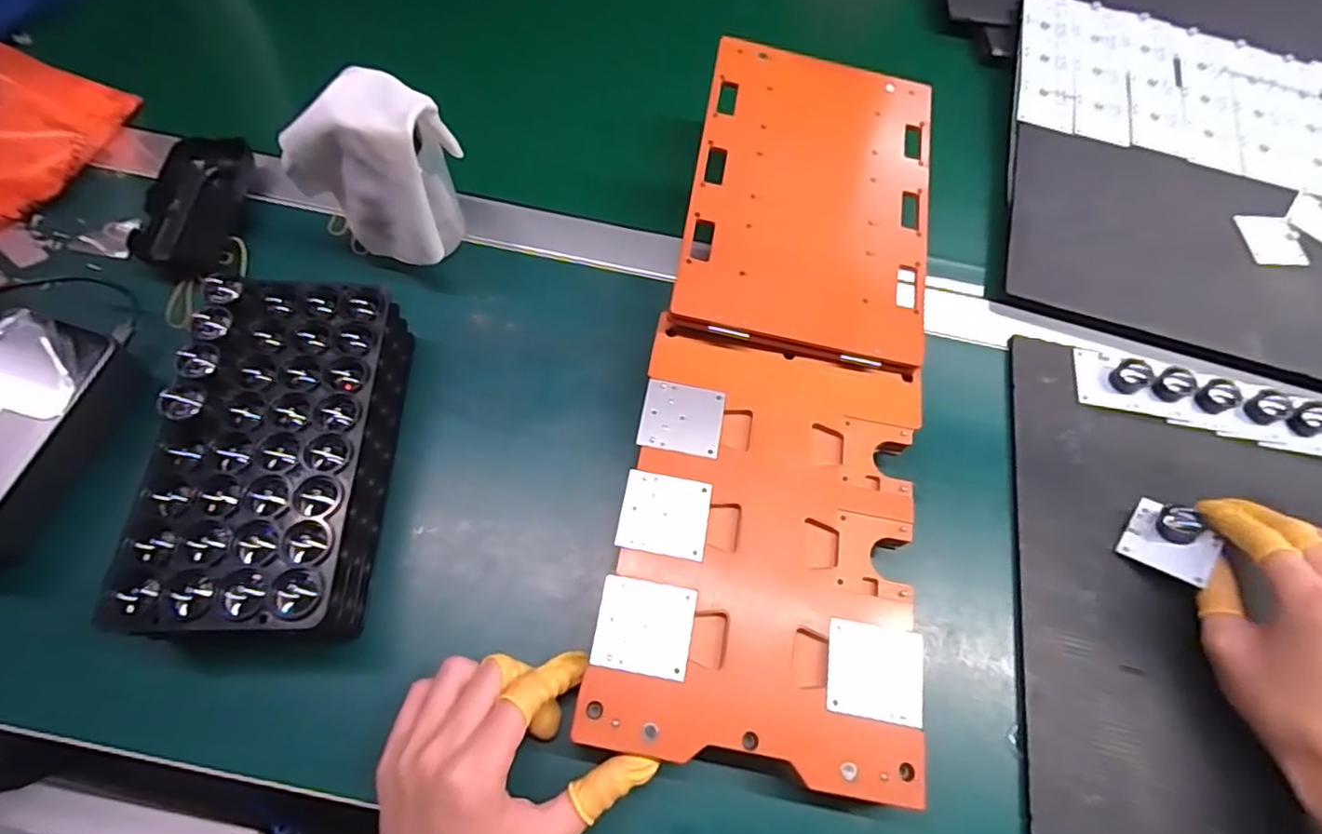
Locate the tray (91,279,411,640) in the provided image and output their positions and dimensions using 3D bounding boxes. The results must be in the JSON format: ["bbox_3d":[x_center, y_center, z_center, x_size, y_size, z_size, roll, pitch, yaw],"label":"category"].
[{"bbox_3d":[-0.208,0.019,0.339,0.102,0.070,0.192,0,67,-3],"label":"tray"}]

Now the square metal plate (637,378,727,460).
[{"bbox_3d":[0.013,0.000,0.366,0.048,0.004,0.044,11,64,1],"label":"square metal plate"}]

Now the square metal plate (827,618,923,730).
[{"bbox_3d":[0.110,0.129,0.312,0.048,0.004,0.045,11,64,1],"label":"square metal plate"}]

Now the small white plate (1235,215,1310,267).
[{"bbox_3d":[0.496,-0.144,0.499,0.046,0.004,0.053,3,66,-2],"label":"small white plate"}]

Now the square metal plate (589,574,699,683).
[{"bbox_3d":[-0.008,0.107,0.314,0.048,0.004,0.045,11,64,1],"label":"square metal plate"}]

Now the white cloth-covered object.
[{"bbox_3d":[-0.179,-0.159,0.404,0.091,0.128,0.072,20,67,5],"label":"white cloth-covered object"}]

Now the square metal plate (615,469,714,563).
[{"bbox_3d":[0.003,0.053,0.339,0.048,0.004,0.044,11,64,1],"label":"square metal plate"}]

